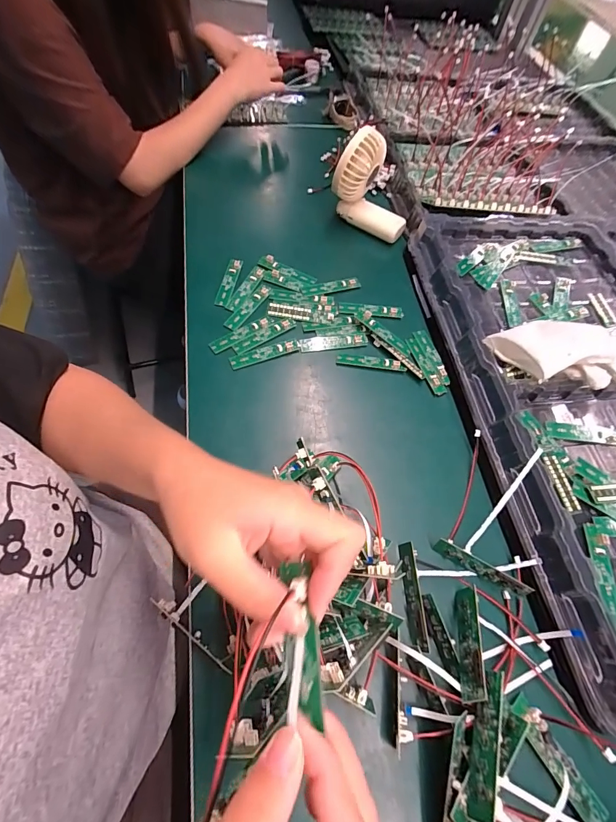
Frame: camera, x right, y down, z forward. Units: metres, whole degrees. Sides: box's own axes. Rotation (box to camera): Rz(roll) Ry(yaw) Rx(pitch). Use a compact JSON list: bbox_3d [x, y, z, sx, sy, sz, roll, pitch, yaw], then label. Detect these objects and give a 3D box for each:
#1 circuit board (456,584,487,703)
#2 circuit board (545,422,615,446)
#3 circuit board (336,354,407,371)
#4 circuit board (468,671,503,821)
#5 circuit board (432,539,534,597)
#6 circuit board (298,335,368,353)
[{"bbox_3d":[0.129,0.180,0.290,0.008,0.022,0.084,39,38,-12],"label":"circuit board"},{"bbox_3d":[0.293,0.024,0.385,0.087,0.004,0.017,7,76,-2],"label":"circuit board"},{"bbox_3d":[0.076,-0.060,0.439,0.082,0.004,0.015,5,63,2],"label":"circuit board"},{"bbox_3d":[0.122,0.225,0.248,0.005,0.020,0.082,41,47,-11],"label":"circuit board"},{"bbox_3d":[0.155,0.141,0.326,0.082,0.021,0.005,28,48,15],"label":"circuit board"},{"bbox_3d":[0.032,-0.085,0.447,0.086,0.006,0.018,-9,63,-5],"label":"circuit board"}]

